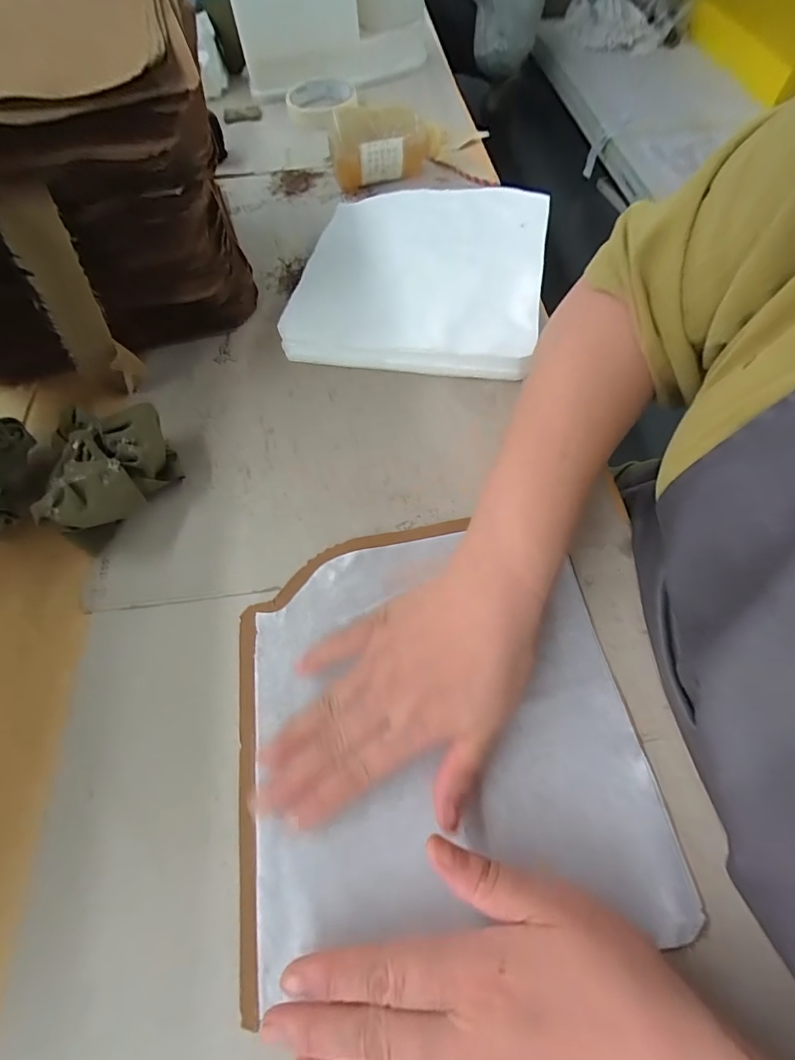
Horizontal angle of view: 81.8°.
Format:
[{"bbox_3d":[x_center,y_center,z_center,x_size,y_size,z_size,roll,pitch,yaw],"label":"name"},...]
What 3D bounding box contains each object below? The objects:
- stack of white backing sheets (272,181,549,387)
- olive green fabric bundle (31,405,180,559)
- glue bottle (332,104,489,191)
[{"bbox_3d":[0.026,-0.237,0.419,0.202,0.032,0.223,9,64,7],"label":"stack of white backing sheets"},{"bbox_3d":[-0.202,-0.045,0.323,0.082,0.050,0.110,-18,64,-7],"label":"olive green fabric bundle"},{"bbox_3d":[0.012,-0.421,0.494,0.167,0.069,0.043,-20,64,-7],"label":"glue bottle"}]

